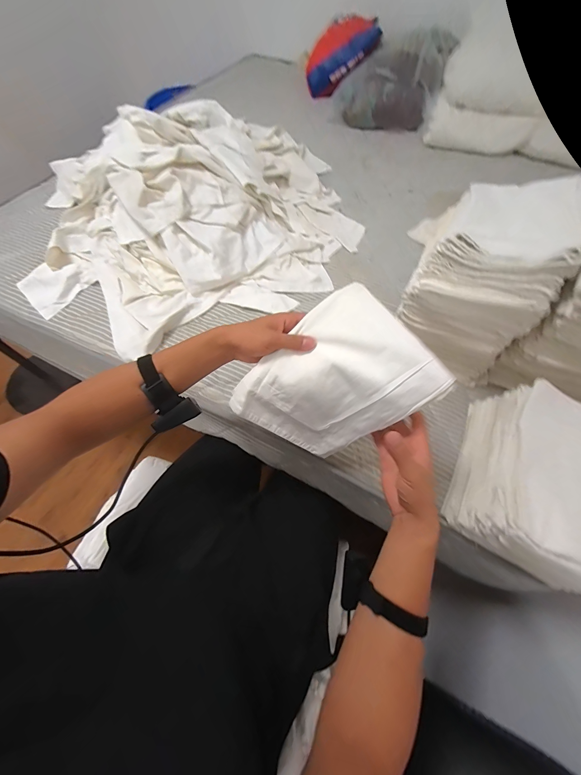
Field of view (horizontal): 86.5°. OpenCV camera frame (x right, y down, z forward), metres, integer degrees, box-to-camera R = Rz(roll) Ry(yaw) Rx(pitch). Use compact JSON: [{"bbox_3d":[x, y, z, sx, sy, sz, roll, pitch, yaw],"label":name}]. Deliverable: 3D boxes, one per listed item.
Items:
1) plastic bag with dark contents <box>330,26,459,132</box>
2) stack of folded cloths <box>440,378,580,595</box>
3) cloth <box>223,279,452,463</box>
[{"bbox_3d":[0.407,-1.238,1.270,0.424,0.257,0.238,5,61,1],"label":"plastic bag with dark contents"},{"bbox_3d":[0.418,0.149,0.492,0.218,0.168,0.272,27,63,13],"label":"stack of folded cloths"},{"bbox_3d":[0.059,-0.003,0.448,0.187,0.252,0.056,45,28,-3],"label":"cloth"}]

